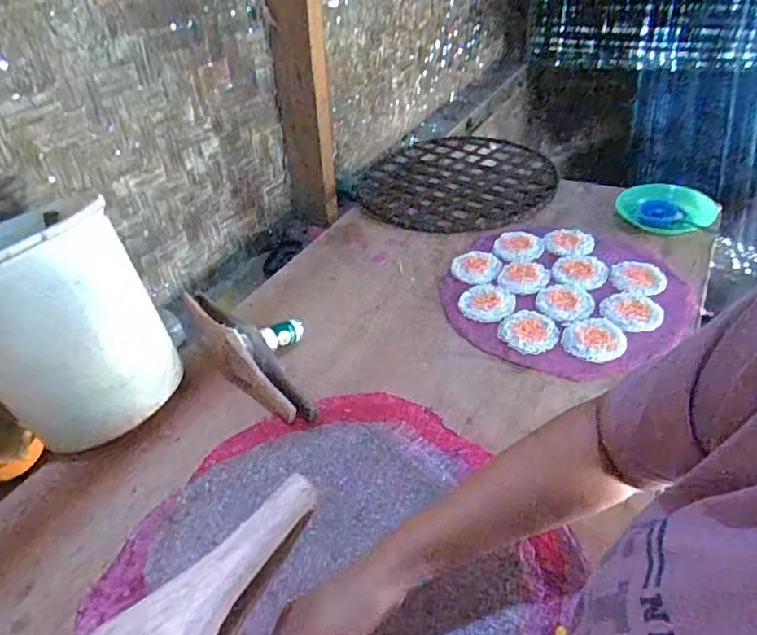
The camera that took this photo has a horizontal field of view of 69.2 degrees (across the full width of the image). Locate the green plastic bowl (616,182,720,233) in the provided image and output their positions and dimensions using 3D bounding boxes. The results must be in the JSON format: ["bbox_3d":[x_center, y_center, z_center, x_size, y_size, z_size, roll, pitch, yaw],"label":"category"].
[{"bbox_3d":[0.508,-0.197,0.966,0.157,0.028,0.123,10,41,20],"label":"green plastic bowl"}]

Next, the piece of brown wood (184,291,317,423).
[{"bbox_3d":[-0.186,0.049,0.741,0.066,0.047,0.276,-33,59,-29],"label":"piece of brown wood"}]

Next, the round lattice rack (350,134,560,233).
[{"bbox_3d":[0.165,-0.297,1.163,0.377,0.018,0.408,-4,38,3],"label":"round lattice rack"}]

